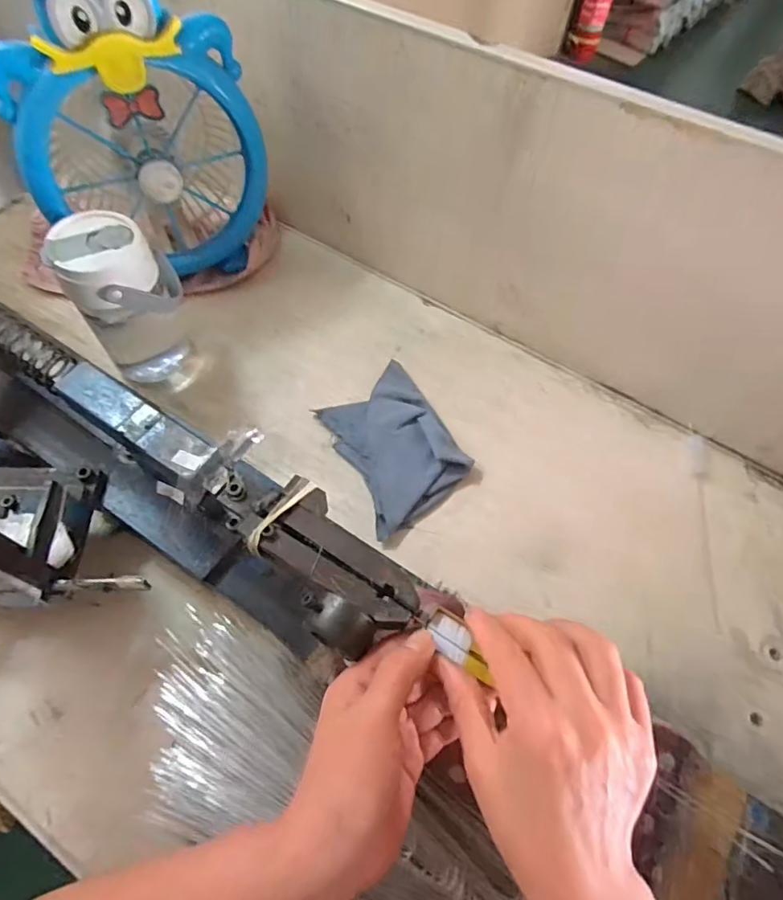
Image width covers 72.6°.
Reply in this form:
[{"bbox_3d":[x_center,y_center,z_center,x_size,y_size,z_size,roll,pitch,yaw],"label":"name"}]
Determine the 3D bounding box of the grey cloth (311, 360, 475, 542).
[{"bbox_3d":[0.001,-0.008,0.534,0.110,0.024,0.161,-25,64,-16],"label":"grey cloth"}]

